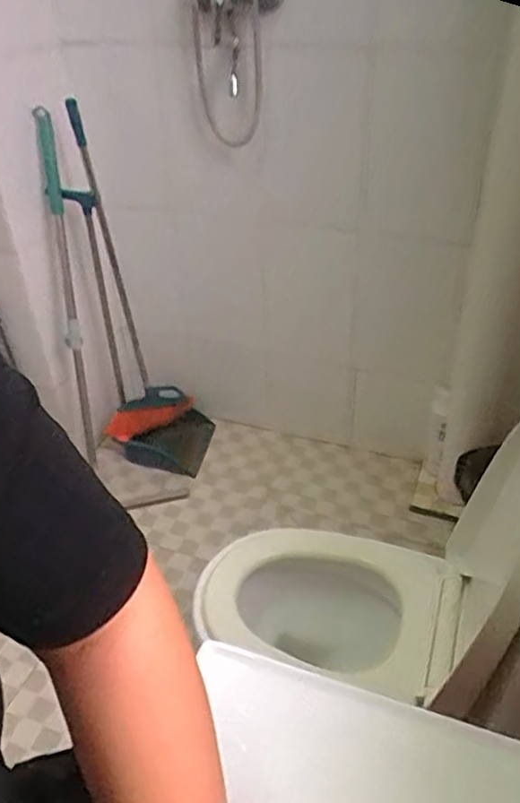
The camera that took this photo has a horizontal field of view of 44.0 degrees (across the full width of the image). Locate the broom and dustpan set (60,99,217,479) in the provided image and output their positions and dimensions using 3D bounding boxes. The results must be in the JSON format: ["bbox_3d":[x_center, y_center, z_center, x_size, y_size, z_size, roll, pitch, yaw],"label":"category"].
[{"bbox_3d":[-0.318,-0.226,1.699,0.311,0.919,0.282,-9,37,-7],"label":"broom and dustpan set"}]

